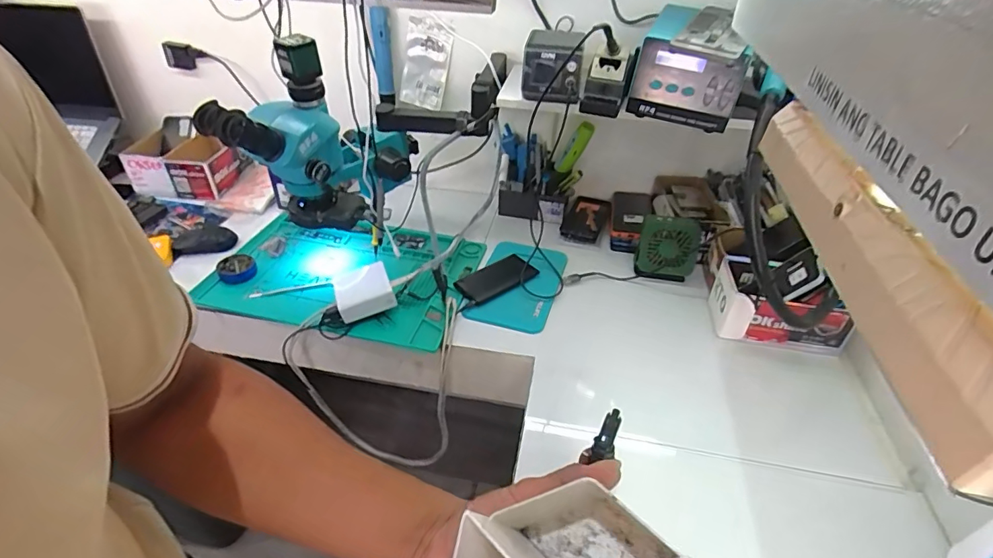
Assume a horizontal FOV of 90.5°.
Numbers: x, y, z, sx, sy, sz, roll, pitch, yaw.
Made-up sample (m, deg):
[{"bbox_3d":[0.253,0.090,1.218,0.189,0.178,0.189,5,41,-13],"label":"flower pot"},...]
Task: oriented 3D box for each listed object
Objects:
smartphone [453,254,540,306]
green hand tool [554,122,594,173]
[{"bbox_3d":[-0.001,-0.002,0.856,0.139,0.012,0.069,-26,57,-33],"label":"smartphone"},{"bbox_3d":[0.152,-0.253,0.951,0.030,0.144,0.023,-15,72,-21],"label":"green hand tool"}]

